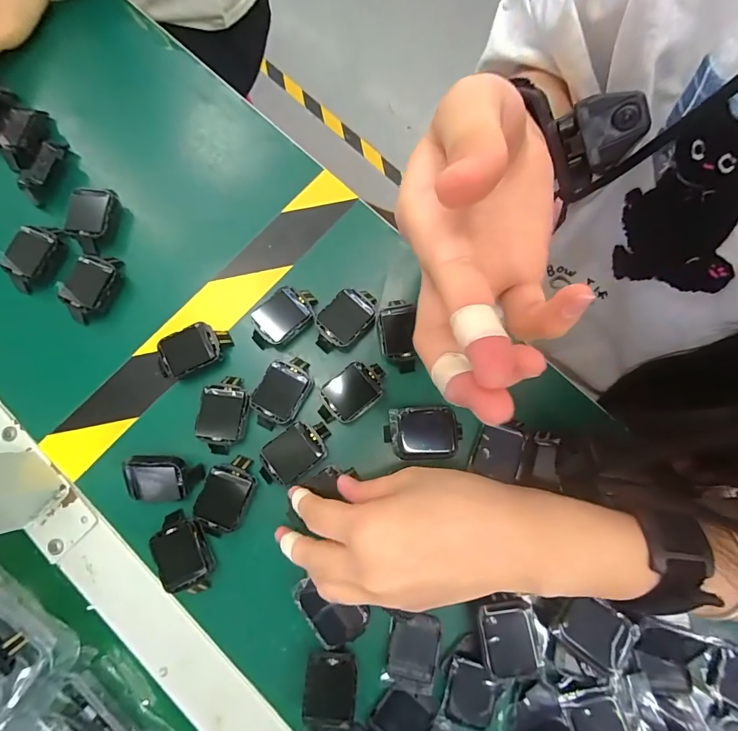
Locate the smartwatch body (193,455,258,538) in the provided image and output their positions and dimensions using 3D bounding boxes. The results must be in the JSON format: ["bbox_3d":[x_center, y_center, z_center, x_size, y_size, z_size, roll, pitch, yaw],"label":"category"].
[{"bbox_3d":[-0.097,0.089,0.278,0.032,0.015,0.053,24,78,4],"label":"smartwatch body"}]

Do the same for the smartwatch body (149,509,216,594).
[{"bbox_3d":[-0.122,0.124,0.269,0.030,0.020,0.053,-22,79,-6],"label":"smartwatch body"}]

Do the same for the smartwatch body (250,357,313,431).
[{"bbox_3d":[-0.061,0.019,0.292,0.032,0.015,0.053,24,78,4],"label":"smartwatch body"}]

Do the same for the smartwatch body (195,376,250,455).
[{"bbox_3d":[-0.102,0.035,0.289,0.033,0.017,0.054,8,78,1],"label":"smartwatch body"}]

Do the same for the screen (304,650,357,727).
[{"bbox_3d":[-0.024,0.201,0.255,0.030,0.014,0.039,4,78,0],"label":"screen"}]

